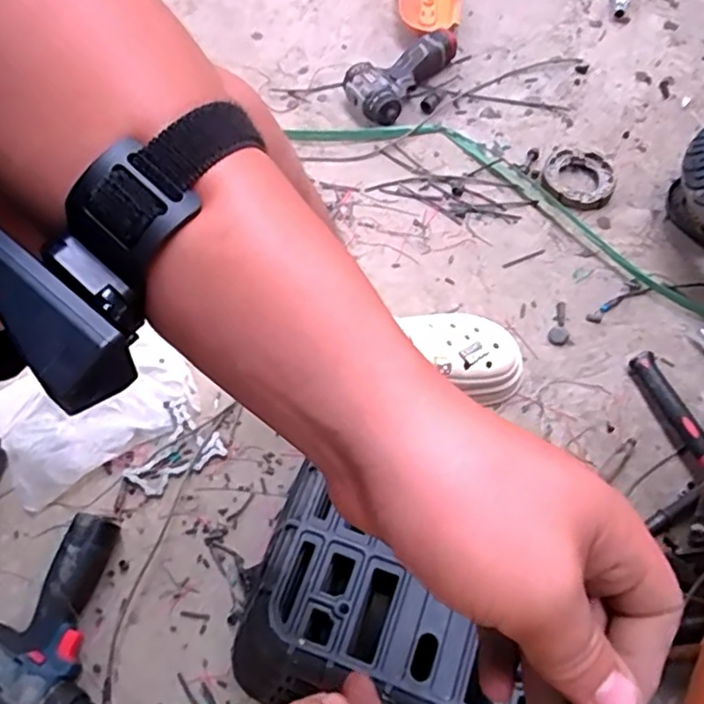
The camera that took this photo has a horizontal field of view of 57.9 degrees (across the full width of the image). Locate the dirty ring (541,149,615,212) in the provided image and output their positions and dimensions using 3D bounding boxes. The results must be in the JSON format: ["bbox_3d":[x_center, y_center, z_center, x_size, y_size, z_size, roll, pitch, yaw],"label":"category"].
[{"bbox_3d":[0.333,-0.256,0.938,0.101,0.017,0.099,-2,61,3],"label":"dirty ring"}]

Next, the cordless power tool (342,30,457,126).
[{"bbox_3d":[0.076,-0.459,1.042,0.110,0.054,0.204,35,69,20],"label":"cordless power tool"}]

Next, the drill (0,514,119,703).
[{"bbox_3d":[-0.283,0.287,0.670,0.179,0.054,0.187,23,66,15],"label":"drill"}]

